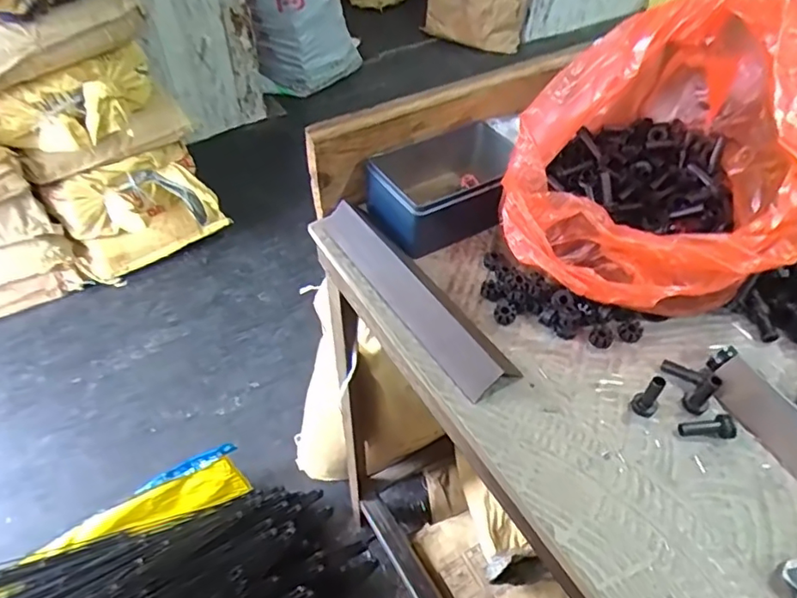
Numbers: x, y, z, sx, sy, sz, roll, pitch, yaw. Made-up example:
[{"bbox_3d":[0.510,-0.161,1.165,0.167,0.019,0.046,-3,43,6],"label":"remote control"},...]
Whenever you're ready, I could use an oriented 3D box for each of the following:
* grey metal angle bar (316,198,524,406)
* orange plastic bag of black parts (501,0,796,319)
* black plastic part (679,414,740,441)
[{"bbox_3d":[0.010,-0.014,0.506,0.049,0.037,0.246,-25,53,-22],"label":"grey metal angle bar"},{"bbox_3d":[0.233,-0.143,0.489,0.240,0.169,0.317,15,49,12],"label":"orange plastic bag of black parts"},{"bbox_3d":[0.228,0.096,0.424,0.039,0.015,0.013,-7,47,12],"label":"black plastic part"}]

